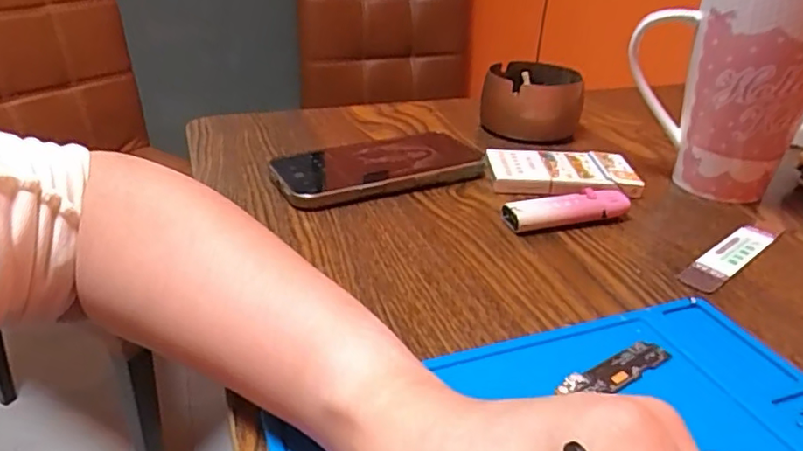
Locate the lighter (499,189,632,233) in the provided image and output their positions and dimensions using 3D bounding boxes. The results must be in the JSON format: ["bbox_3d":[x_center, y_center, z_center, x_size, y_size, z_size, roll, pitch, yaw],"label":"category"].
[{"bbox_3d":[0.108,-0.009,0.385,0.084,0.017,0.026,-8,31,-20],"label":"lighter"}]

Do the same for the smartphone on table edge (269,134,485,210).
[{"bbox_3d":[-0.016,-0.043,0.430,0.146,0.014,0.067,-12,33,-25],"label":"smartphone on table edge"}]

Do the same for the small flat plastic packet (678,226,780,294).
[{"bbox_3d":[0.200,0.016,0.359,0.100,0.004,0.021,-22,38,-37],"label":"small flat plastic packet"}]

